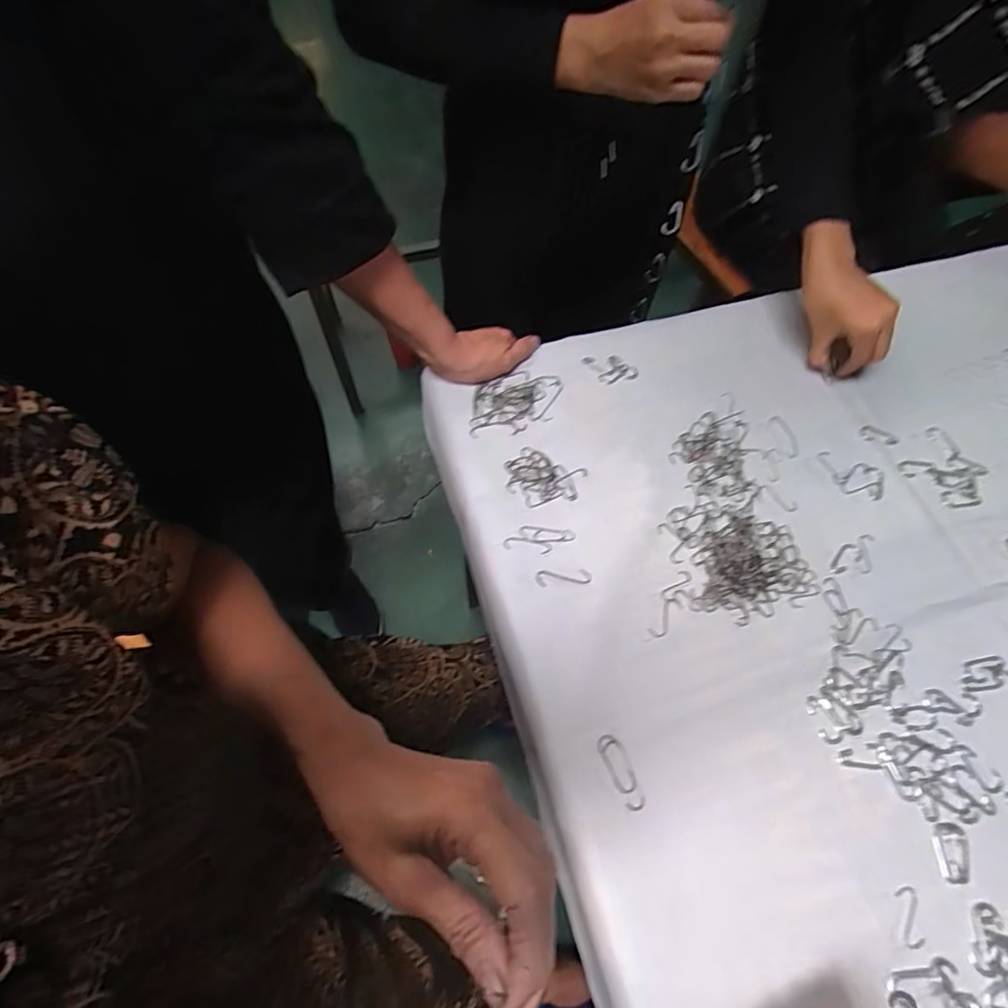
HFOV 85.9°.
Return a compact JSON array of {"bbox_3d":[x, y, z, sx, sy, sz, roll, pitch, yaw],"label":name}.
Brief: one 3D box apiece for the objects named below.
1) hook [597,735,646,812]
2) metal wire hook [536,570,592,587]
[{"bbox_3d":[0.090,0.202,0.409,0.020,0.004,0.054,-21,64,-12],"label":"hook"},{"bbox_3d":[0.053,0.065,0.480,0.049,0.004,0.014,-4,62,-3],"label":"metal wire hook"}]

